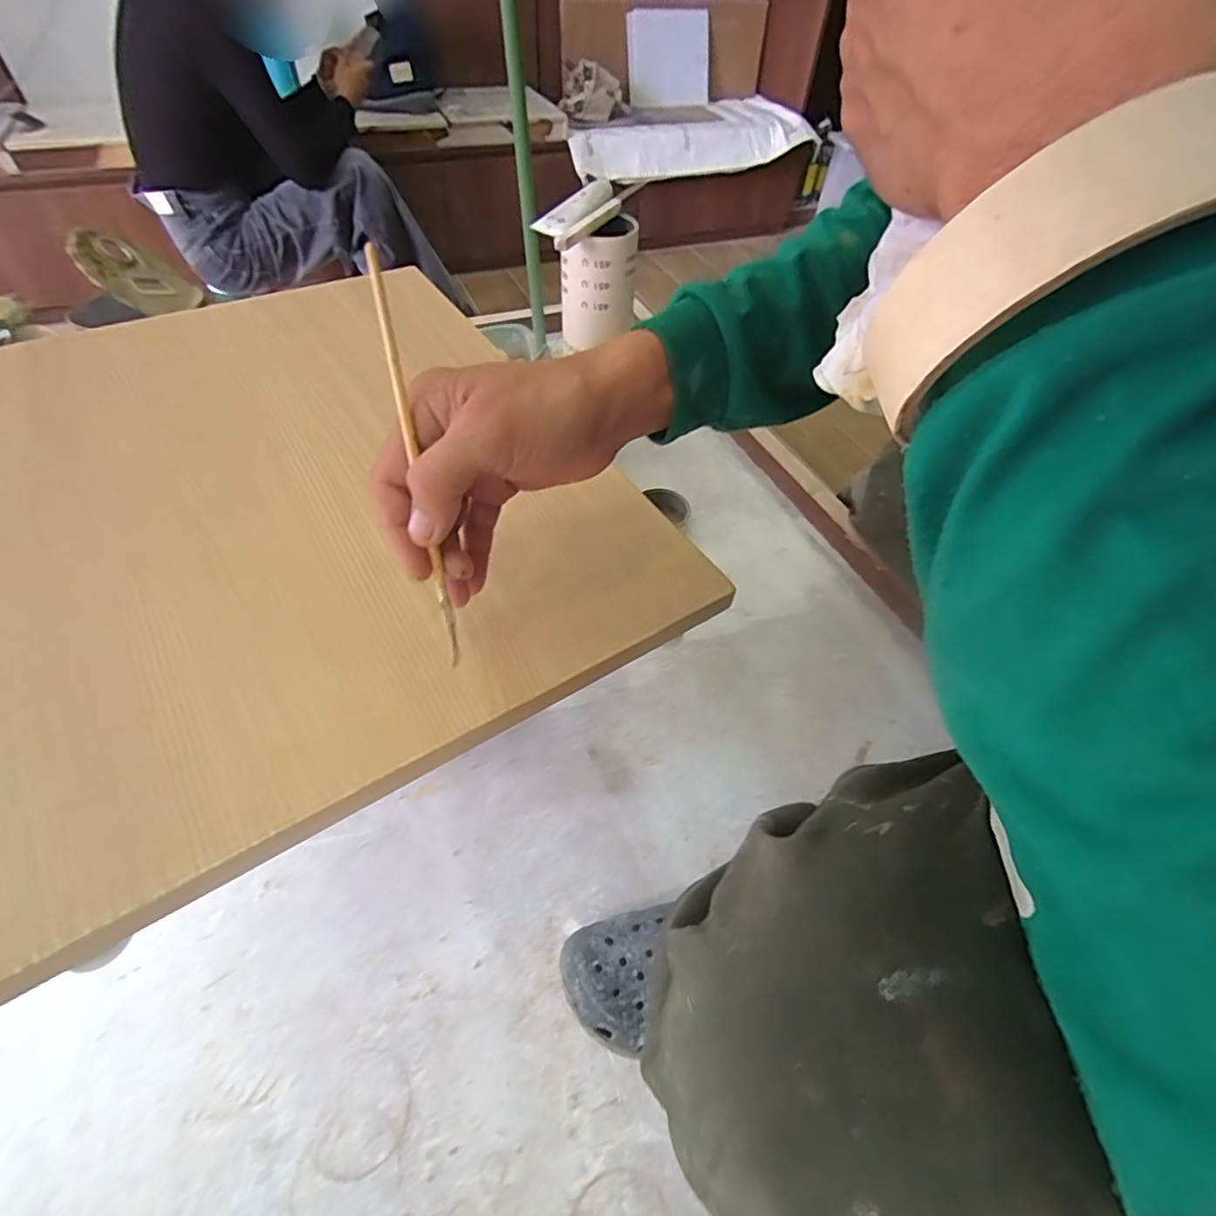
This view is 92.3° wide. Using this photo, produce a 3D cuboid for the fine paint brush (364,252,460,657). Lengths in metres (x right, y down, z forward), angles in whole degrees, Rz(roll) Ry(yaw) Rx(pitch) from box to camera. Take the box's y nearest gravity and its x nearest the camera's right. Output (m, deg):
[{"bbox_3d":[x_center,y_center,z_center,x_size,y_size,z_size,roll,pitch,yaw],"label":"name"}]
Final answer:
[{"bbox_3d":[-0.081,-0.058,0.251,0.005,0.173,0.007,-10,16,-10],"label":"fine paint brush"}]

